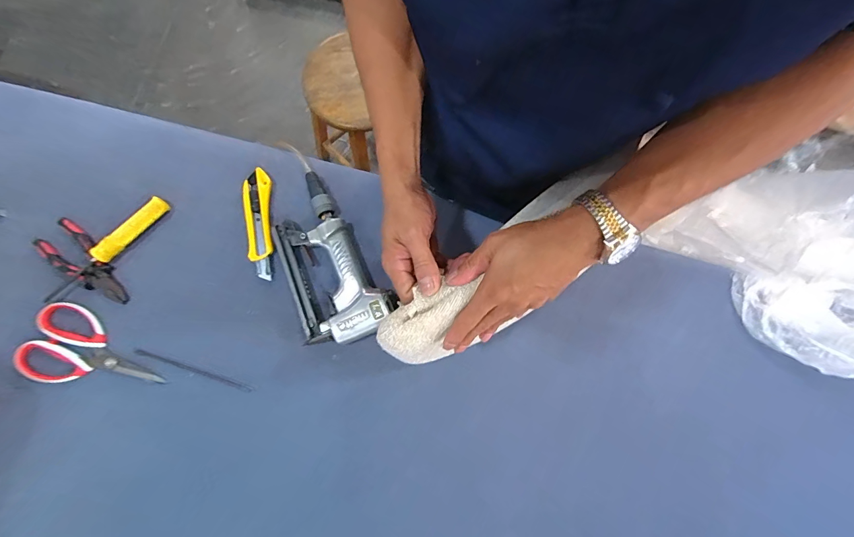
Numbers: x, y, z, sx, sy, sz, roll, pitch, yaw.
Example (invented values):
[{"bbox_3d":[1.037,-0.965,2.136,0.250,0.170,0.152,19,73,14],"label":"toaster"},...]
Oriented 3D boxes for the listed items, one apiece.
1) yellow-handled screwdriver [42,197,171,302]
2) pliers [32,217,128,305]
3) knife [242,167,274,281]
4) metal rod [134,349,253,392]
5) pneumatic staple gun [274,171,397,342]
[{"bbox_3d":[-0.450,-0.027,0.526,0.022,0.020,0.200,44,81,7],"label":"yellow-handled screwdriver"},{"bbox_3d":[-0.476,-0.006,0.524,0.152,0.020,0.057,40,81,6],"label":"pliers"},{"bbox_3d":[-0.246,-0.064,0.548,0.037,0.027,0.159,-6,79,-2],"label":"knife"},{"bbox_3d":[-0.313,0.138,0.505,0.162,0.009,0.007,18,79,3],"label":"metal rod"},{"bbox_3d":[-0.149,-0.007,0.529,0.120,0.045,0.239,-32,81,-7],"label":"pneumatic staple gun"}]

